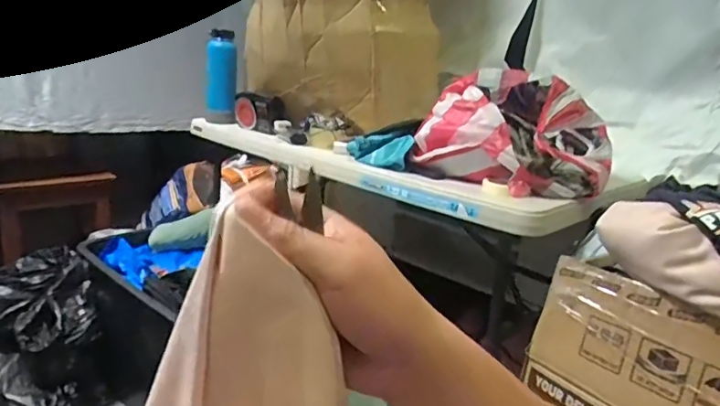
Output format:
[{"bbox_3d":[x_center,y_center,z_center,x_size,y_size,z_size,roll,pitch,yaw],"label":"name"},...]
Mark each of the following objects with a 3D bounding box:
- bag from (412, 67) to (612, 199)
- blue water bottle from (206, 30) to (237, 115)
[{"bbox_3d":[0.319,-0.151,1.079,0.227,0.210,0.345,-10,21,-42],"label":"bag"},{"bbox_3d":[-0.421,-0.393,1.610,0.083,0.245,0.089,0,16,-17],"label":"blue water bottle"}]

